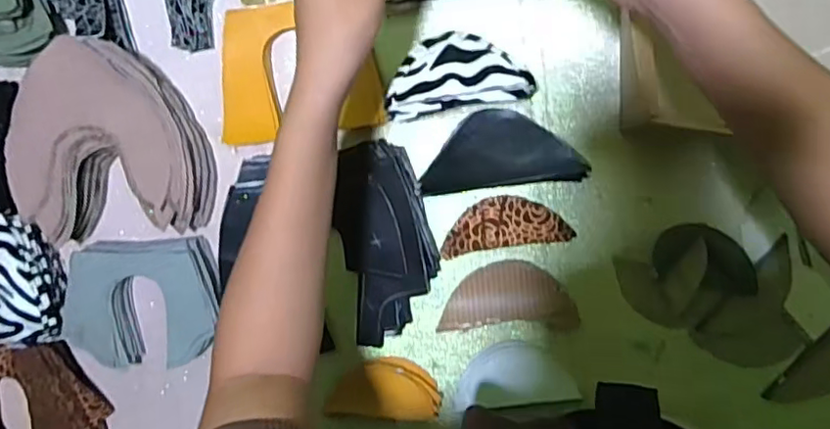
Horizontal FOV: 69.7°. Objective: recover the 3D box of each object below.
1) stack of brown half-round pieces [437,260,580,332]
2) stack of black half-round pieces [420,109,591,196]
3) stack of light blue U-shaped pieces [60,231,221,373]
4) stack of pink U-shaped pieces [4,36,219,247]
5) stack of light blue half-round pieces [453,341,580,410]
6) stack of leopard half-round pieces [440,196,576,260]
[{"bbox_3d":[0.087,0.076,0.562,0.122,0.023,0.062,-2,94,8],"label":"stack of brown half-round pieces"},{"bbox_3d":[0.078,-0.059,0.542,0.140,0.035,0.068,-5,93,8],"label":"stack of black half-round pieces"},{"bbox_3d":[-0.270,0.090,0.598,0.159,0.033,0.124,-4,93,8],"label":"stack of light blue U-shaped pieces"},{"bbox_3d":[-0.297,-0.070,0.574,0.178,0.045,0.180,-4,93,8],"label":"stack of pink U-shaped pieces"},{"bbox_3d":[0.093,0.150,0.559,0.108,0.039,0.054,-7,93,8],"label":"stack of light blue half-round pieces"},{"bbox_3d":[0.082,0.008,0.557,0.117,0.021,0.048,-10,92,8],"label":"stack of leopard half-round pieces"}]

